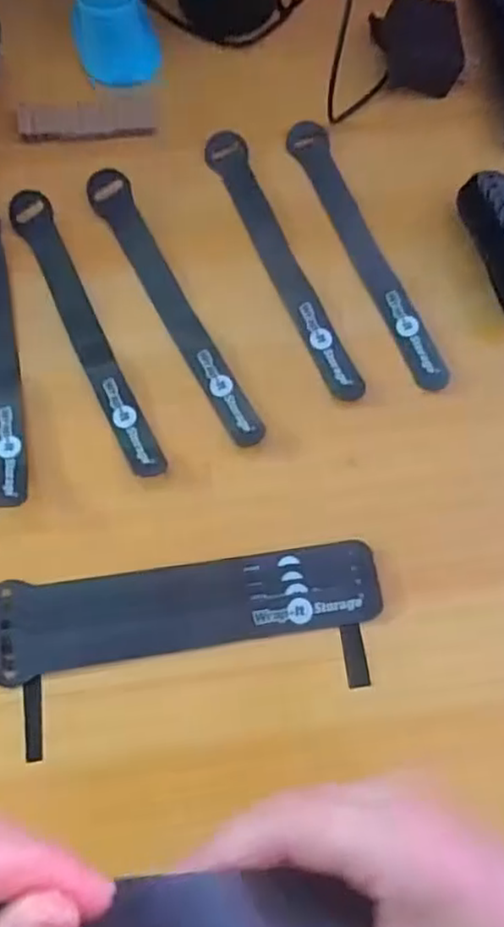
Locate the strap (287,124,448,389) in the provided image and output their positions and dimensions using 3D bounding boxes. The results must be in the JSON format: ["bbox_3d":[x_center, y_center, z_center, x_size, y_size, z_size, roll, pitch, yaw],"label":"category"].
[{"bbox_3d":[0.069,-0.133,0.420,0.023,0.009,0.201,-22,69,3],"label":"strap"}]

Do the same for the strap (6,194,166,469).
[{"bbox_3d":[-0.097,-0.080,0.397,0.023,0.014,0.202,-25,70,-11],"label":"strap"}]

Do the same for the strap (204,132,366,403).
[{"bbox_3d":[0.016,-0.126,0.414,0.025,0.005,0.201,-20,74,-7],"label":"strap"}]

